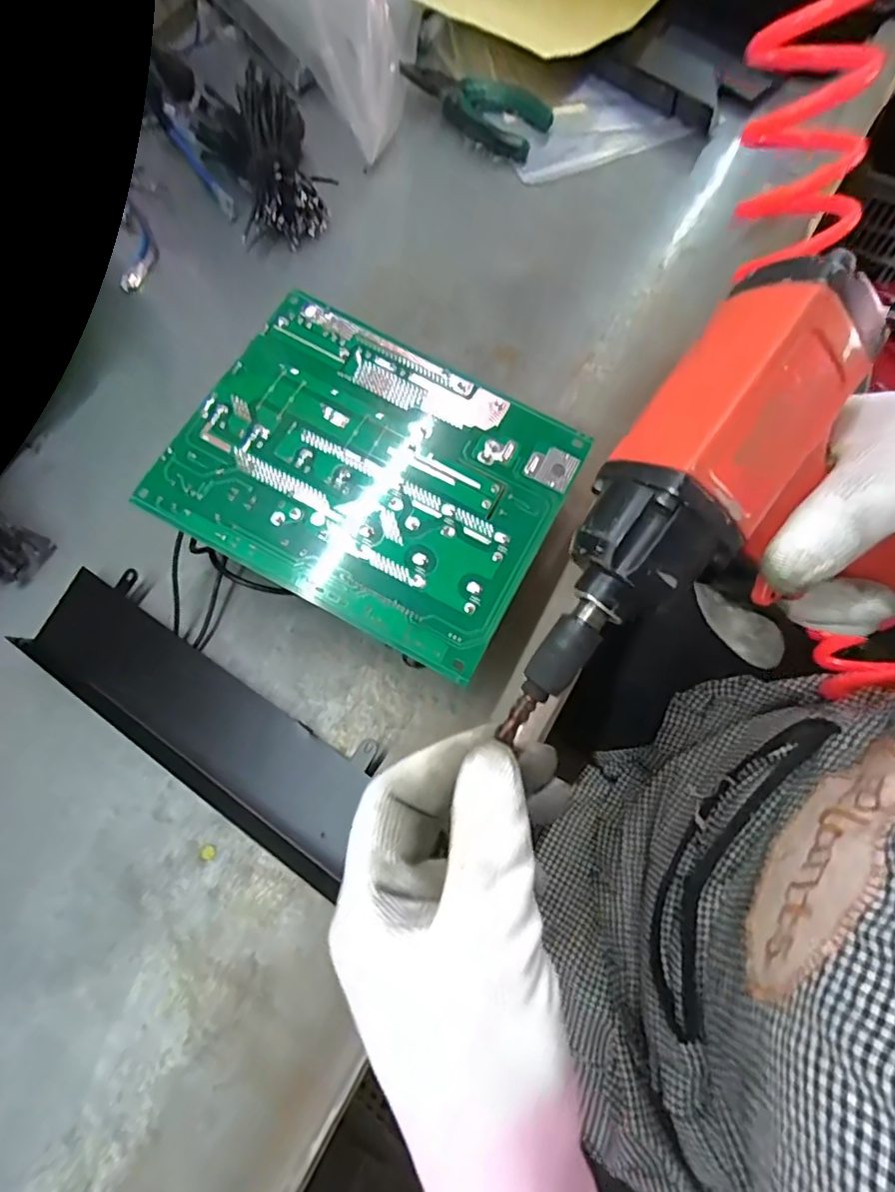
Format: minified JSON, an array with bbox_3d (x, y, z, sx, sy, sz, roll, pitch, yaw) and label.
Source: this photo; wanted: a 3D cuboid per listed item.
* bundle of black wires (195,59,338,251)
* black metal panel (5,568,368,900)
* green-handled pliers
[{"bbox_3d":[-0.146,-0.350,0.451,0.085,0.051,0.153,-22,71,-5],"label":"bundle of black wires"},{"bbox_3d":[-0.138,0.064,0.322,0.223,0.018,0.065,32,75,12],"label":"black metal panel"},{"bbox_3d":[0.021,-0.414,0.480,0.134,0.025,0.049,37,76,14],"label":"green-handled pliers"}]

